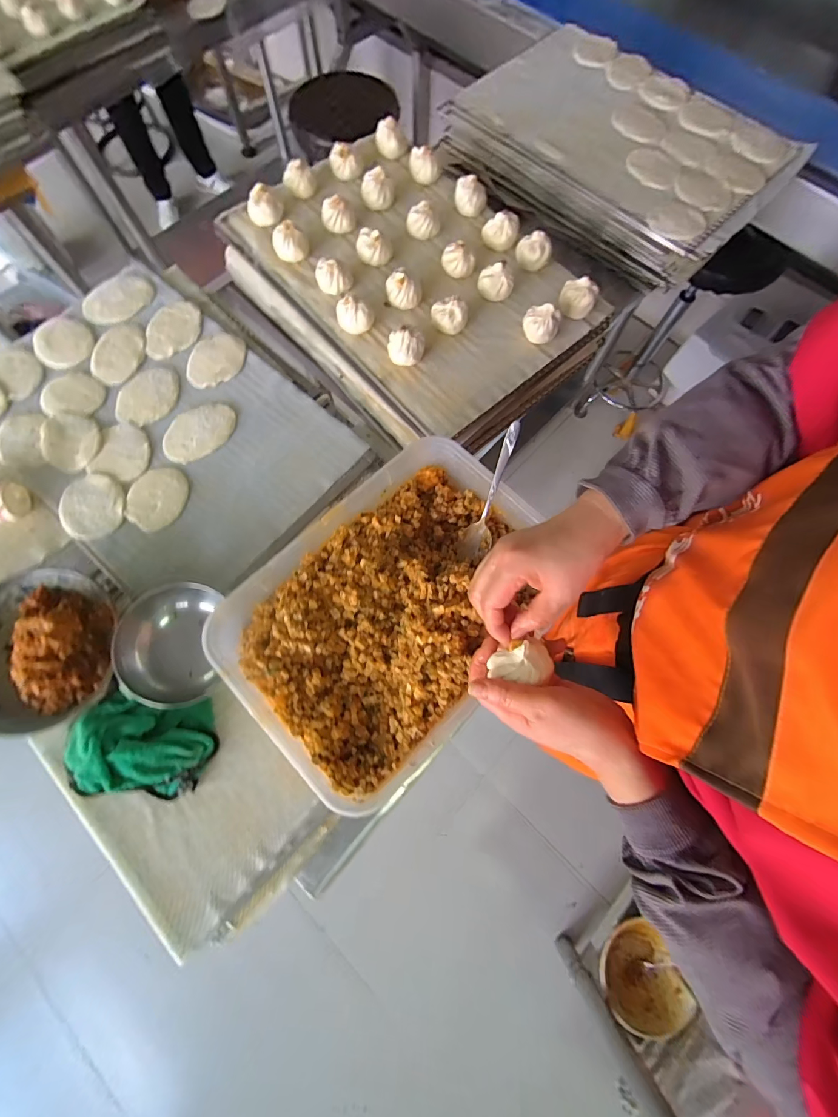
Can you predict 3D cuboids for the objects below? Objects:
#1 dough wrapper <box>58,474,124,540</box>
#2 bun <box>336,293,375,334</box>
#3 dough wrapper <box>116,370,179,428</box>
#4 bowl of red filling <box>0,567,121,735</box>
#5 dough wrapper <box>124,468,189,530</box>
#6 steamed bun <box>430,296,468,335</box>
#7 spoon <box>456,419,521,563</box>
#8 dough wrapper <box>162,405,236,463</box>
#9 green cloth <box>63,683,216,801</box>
[{"bbox_3d":[-0.486,-0.078,0.602,0.083,0.012,0.100,-18,75,-6],"label":"dough wrapper"},{"bbox_3d":[-0.101,-0.386,0.642,0.057,0.050,0.047,-9,74,-3],"label":"bun"},{"bbox_3d":[-0.445,-0.267,0.666,0.088,0.006,0.110,11,74,3],"label":"dough wrapper"},{"bbox_3d":[-0.479,0.115,0.511,0.176,0.083,0.192,-12,75,-4],"label":"bowl of red filling"},{"bbox_3d":[-0.394,-0.092,0.611,0.082,0.009,0.097,24,75,6],"label":"dough wrapper"},{"bbox_3d":[0.048,-0.384,0.643,0.056,0.044,0.047,0,74,-1],"label":"steamed bun"},{"bbox_3d":[0.088,-0.076,0.500,0.036,0.015,0.180,18,114,4],"label":"spoon"},{"bbox_3d":[-0.350,-0.203,0.646,0.118,0.009,0.081,-28,76,-8],"label":"dough wrapper"},{"bbox_3d":[-0.344,0.226,0.496,0.159,0.067,0.111,10,74,2],"label":"green cloth"}]

